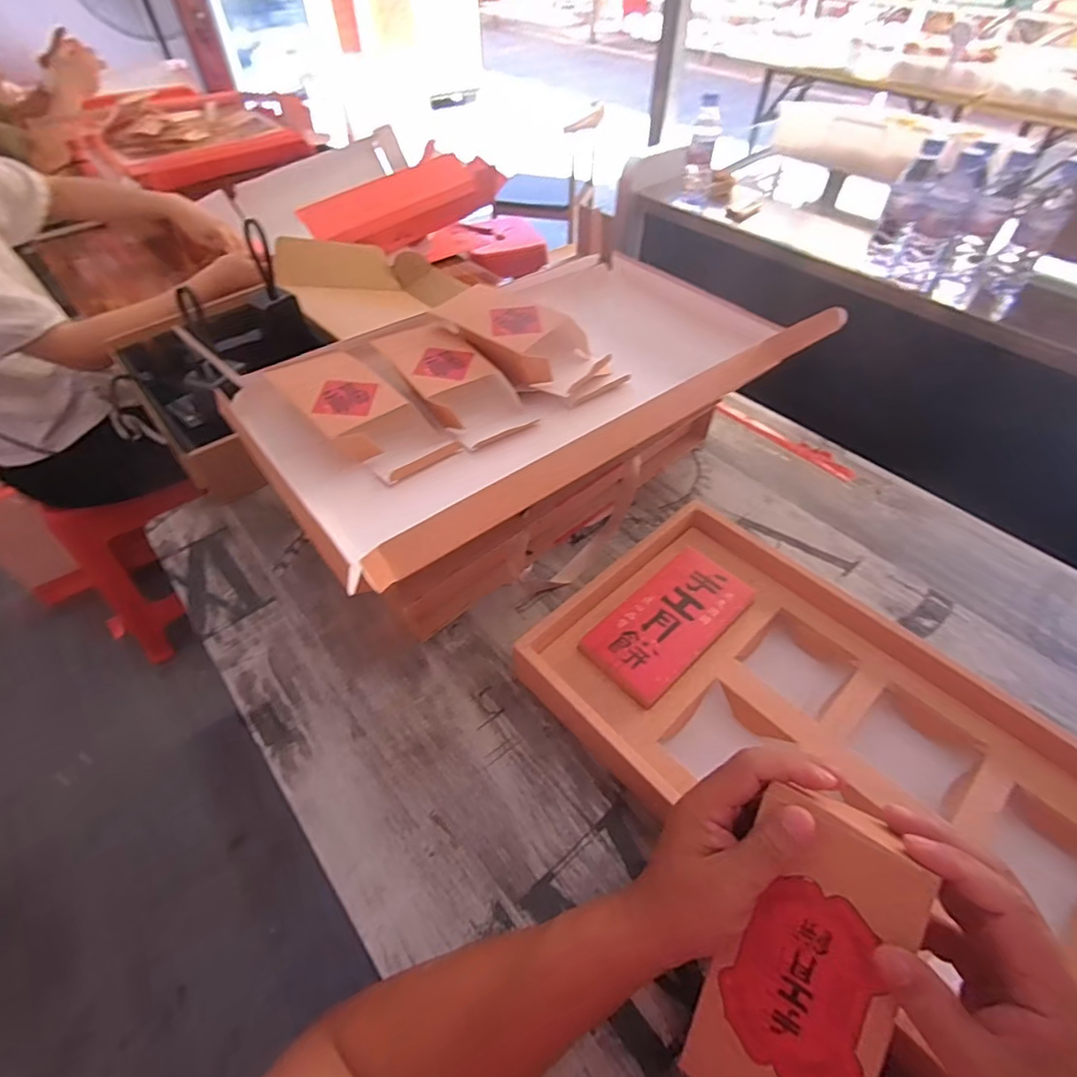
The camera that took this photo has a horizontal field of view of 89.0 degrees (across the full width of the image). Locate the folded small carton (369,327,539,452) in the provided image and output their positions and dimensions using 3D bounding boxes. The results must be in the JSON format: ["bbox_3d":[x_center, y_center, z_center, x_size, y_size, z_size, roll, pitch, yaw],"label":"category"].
[{"bbox_3d":[-0.093,-0.163,0.571,0.092,0.047,0.176,-33,58,-24],"label":"folded small carton"}]

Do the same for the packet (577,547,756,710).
[{"bbox_3d":[0.128,0.076,0.523,0.170,0.011,0.087,-36,59,-26],"label":"packet"}]

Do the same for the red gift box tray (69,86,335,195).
[{"bbox_3d":[-0.784,-0.952,1.276,0.508,0.089,0.451,-31,57,-23],"label":"red gift box tray"}]

